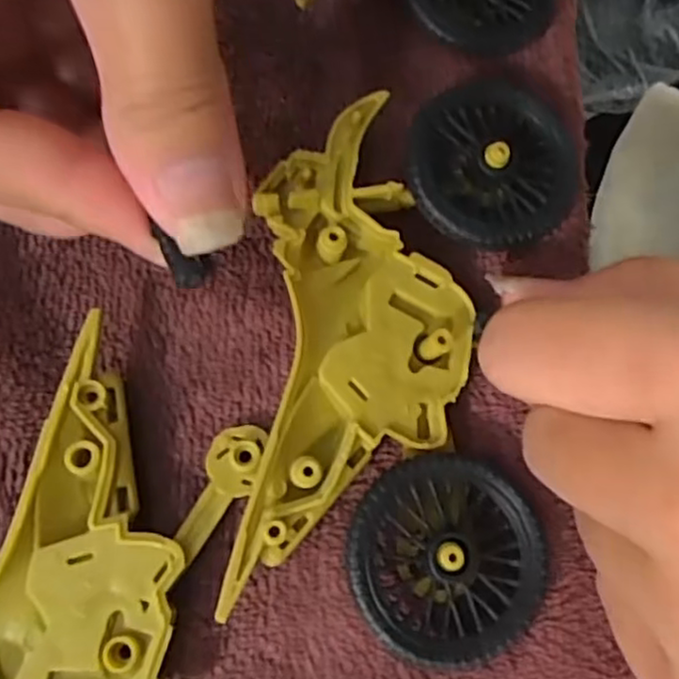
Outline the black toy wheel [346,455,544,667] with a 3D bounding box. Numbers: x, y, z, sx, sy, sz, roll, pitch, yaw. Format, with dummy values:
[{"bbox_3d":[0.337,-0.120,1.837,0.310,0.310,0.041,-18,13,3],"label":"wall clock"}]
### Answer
[{"bbox_3d":[0.020,0.040,0.130,0.036,0.007,0.036,0,73,1],"label":"black toy wheel"}]

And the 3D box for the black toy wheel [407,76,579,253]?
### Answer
[{"bbox_3d":[0.034,-0.039,0.155,0.037,0.013,0.039,0,73,1],"label":"black toy wheel"}]

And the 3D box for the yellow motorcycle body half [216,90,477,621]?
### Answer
[{"bbox_3d":[0.004,-0.001,0.143,0.044,0.013,0.097,2,73,1],"label":"yellow motorcycle body half"}]

